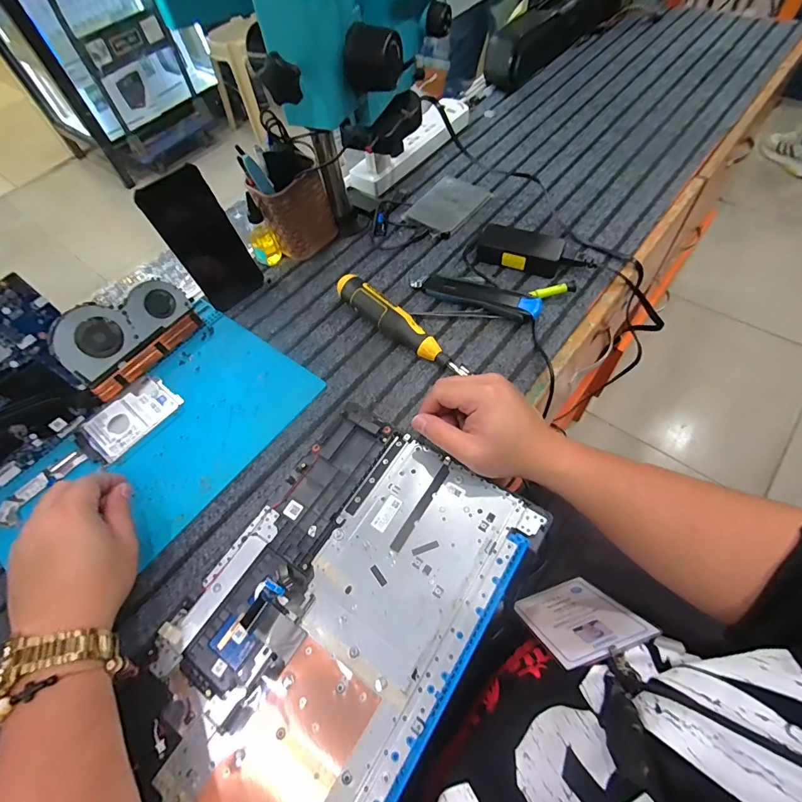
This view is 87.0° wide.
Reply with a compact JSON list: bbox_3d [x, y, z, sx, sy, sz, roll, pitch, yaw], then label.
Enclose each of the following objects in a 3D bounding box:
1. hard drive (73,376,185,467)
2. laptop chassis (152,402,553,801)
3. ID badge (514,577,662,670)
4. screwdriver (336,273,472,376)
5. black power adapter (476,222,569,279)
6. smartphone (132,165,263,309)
[{"bbox_3d":[-0.317,0.019,0.490,0.070,0.006,0.109,35,71,22],"label":"hard drive"},{"bbox_3d":[-0.058,0.183,0.370,0.231,0.014,0.346,30,66,19],"label":"laptop chassis"},{"bbox_3d":[0.181,0.221,0.433,0.093,0.127,0.005,-17,90,-7],"label":"ID badge"},{"bbox_3d":[-0.003,-0.091,0.511,0.191,0.038,0.032,37,71,23],"label":"screwdriver"},{"bbox_3d":[0.158,-0.201,0.560,0.108,0.034,0.054,25,64,17],"label":"black power adapter"},{"bbox_3d":[-0.246,-0.201,0.538,0.080,0.162,0.007,-43,44,-19],"label":"smartphone"}]

